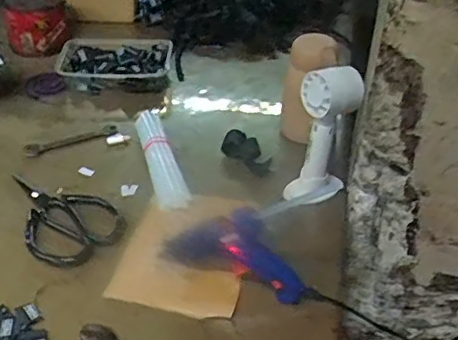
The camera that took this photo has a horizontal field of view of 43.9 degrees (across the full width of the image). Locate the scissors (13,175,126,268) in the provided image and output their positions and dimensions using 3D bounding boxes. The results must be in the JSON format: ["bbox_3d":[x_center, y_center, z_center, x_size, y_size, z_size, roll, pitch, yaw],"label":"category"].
[{"bbox_3d":[-0.194,0.049,0.649,0.099,0.017,0.158,-29,49,-35],"label":"scissors"}]

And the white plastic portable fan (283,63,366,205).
[{"bbox_3d":[0.109,-0.038,0.654,0.068,0.164,0.052,10,39,7],"label":"white plastic portable fan"}]

